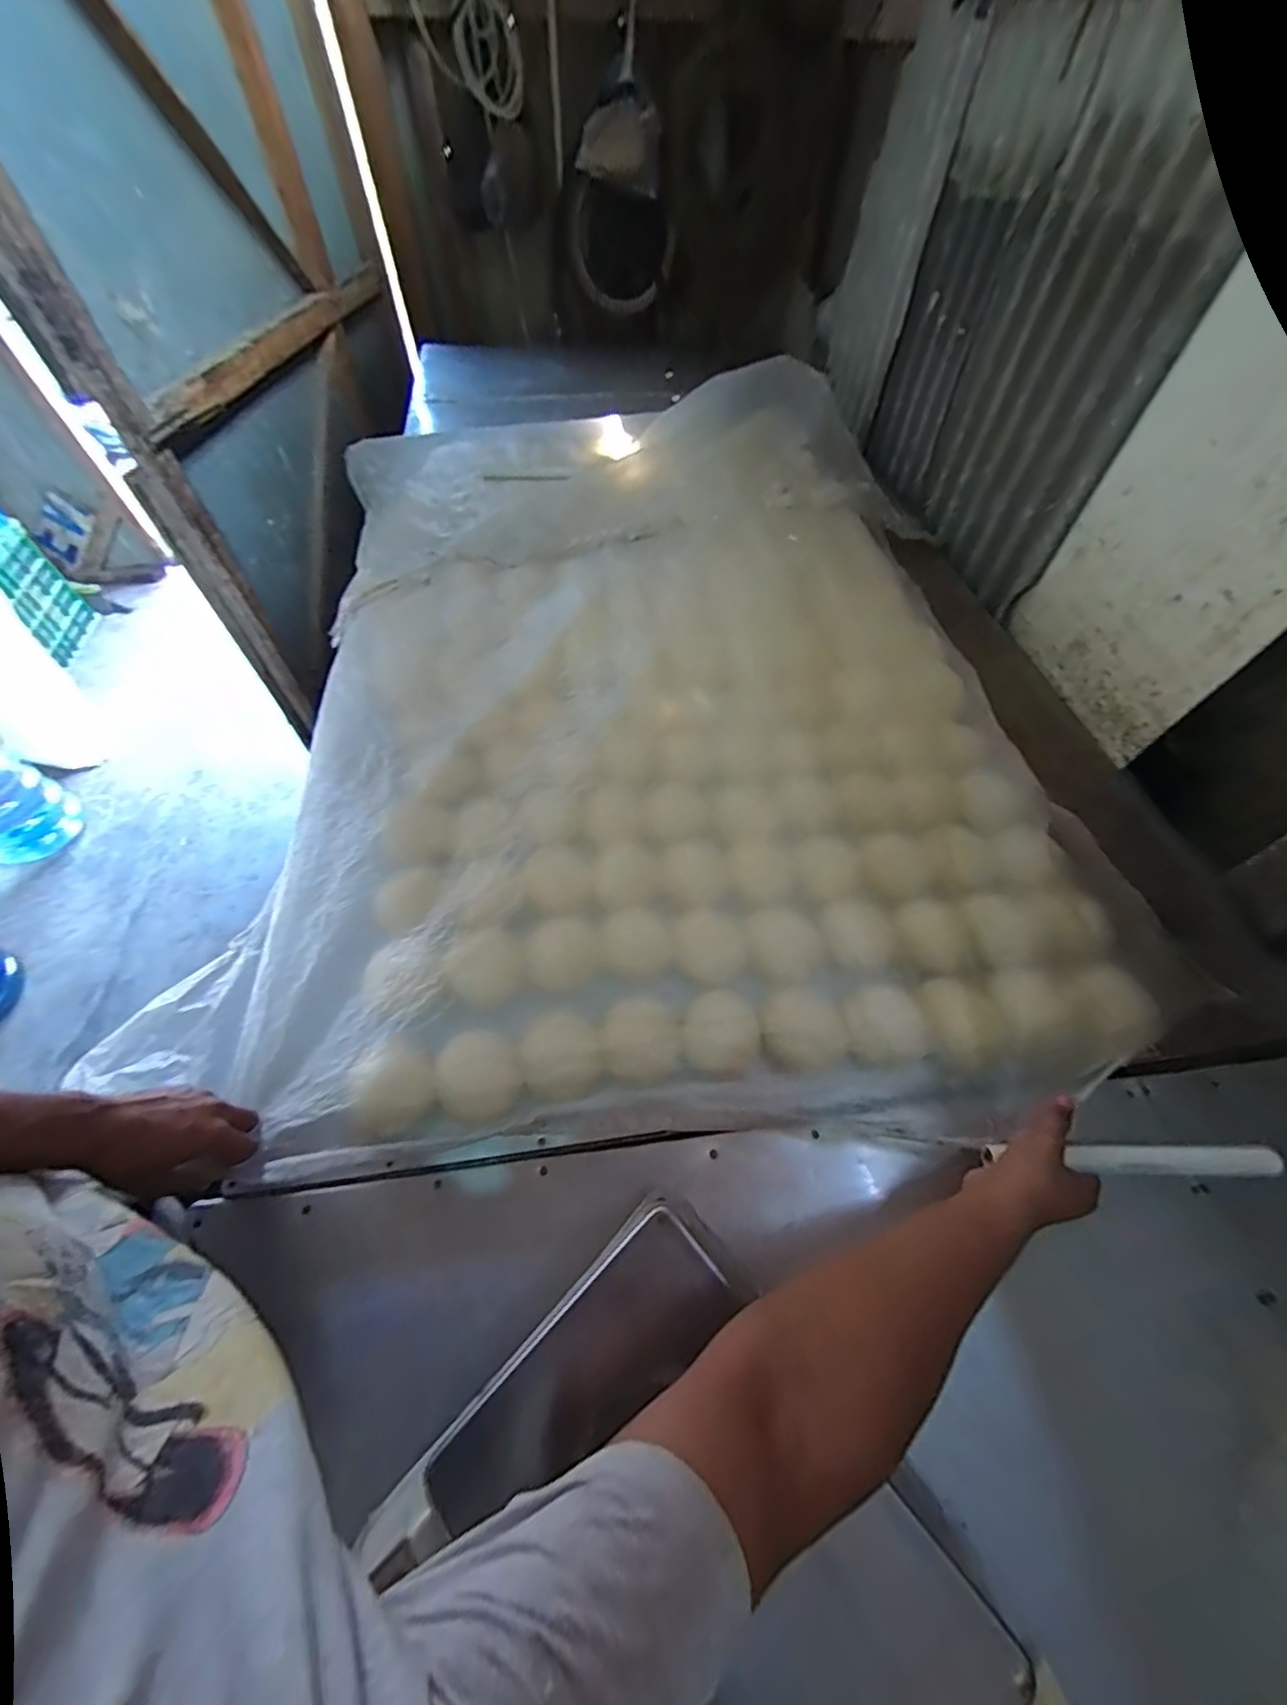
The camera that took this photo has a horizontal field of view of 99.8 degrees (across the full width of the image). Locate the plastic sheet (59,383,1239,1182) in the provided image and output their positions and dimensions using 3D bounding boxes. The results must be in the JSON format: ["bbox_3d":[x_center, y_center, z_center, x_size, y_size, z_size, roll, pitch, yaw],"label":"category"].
[{"bbox_3d":[0.003,-0.293,0.867,1.095,0.096,1.327,-2,62,-2],"label":"plastic sheet"}]

